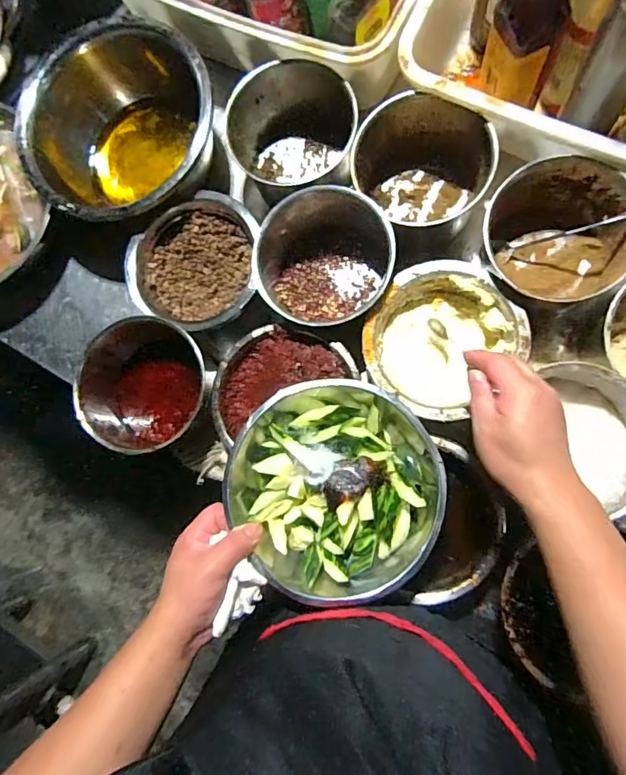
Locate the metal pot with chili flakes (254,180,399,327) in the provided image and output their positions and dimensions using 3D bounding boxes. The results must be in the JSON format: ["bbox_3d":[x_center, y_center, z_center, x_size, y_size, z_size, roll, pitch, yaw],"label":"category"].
[{"bbox_3d":[0.017,-0.164,0.600,0.159,0.097,0.163,-1,84,7],"label":"metal pot with chili flakes"}]

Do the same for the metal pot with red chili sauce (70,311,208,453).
[{"bbox_3d":[-0.195,-0.005,0.602,0.156,0.103,0.140,-34,81,2],"label":"metal pot with red chili sauce"}]

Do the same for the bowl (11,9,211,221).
[{"bbox_3d":[-0.233,-0.317,0.639,0.238,0.140,0.230,-1,84,7],"label":"bowl"}]

